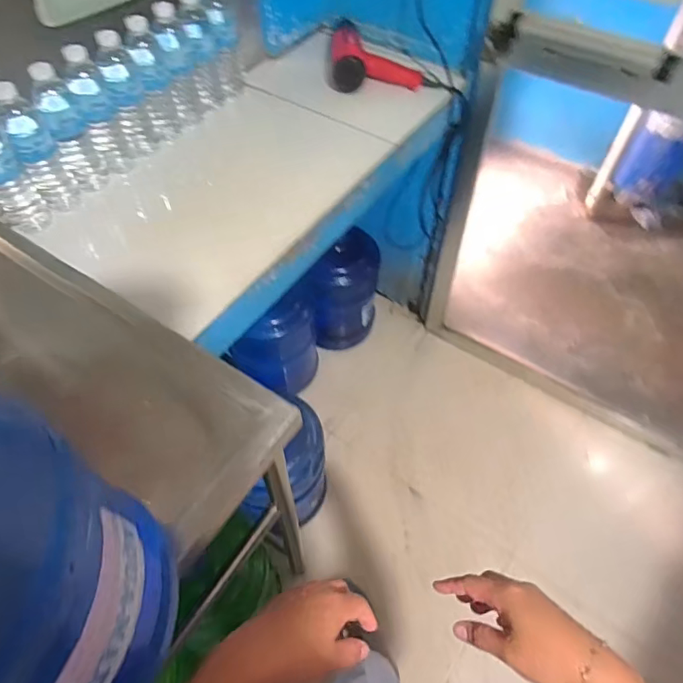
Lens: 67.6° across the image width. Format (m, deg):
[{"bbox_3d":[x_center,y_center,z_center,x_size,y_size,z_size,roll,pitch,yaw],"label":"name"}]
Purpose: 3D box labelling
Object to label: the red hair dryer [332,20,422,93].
[{"bbox_3d":[0.075,-0.599,1.083,0.192,0.067,0.141,0,55,0],"label":"red hair dryer"}]

